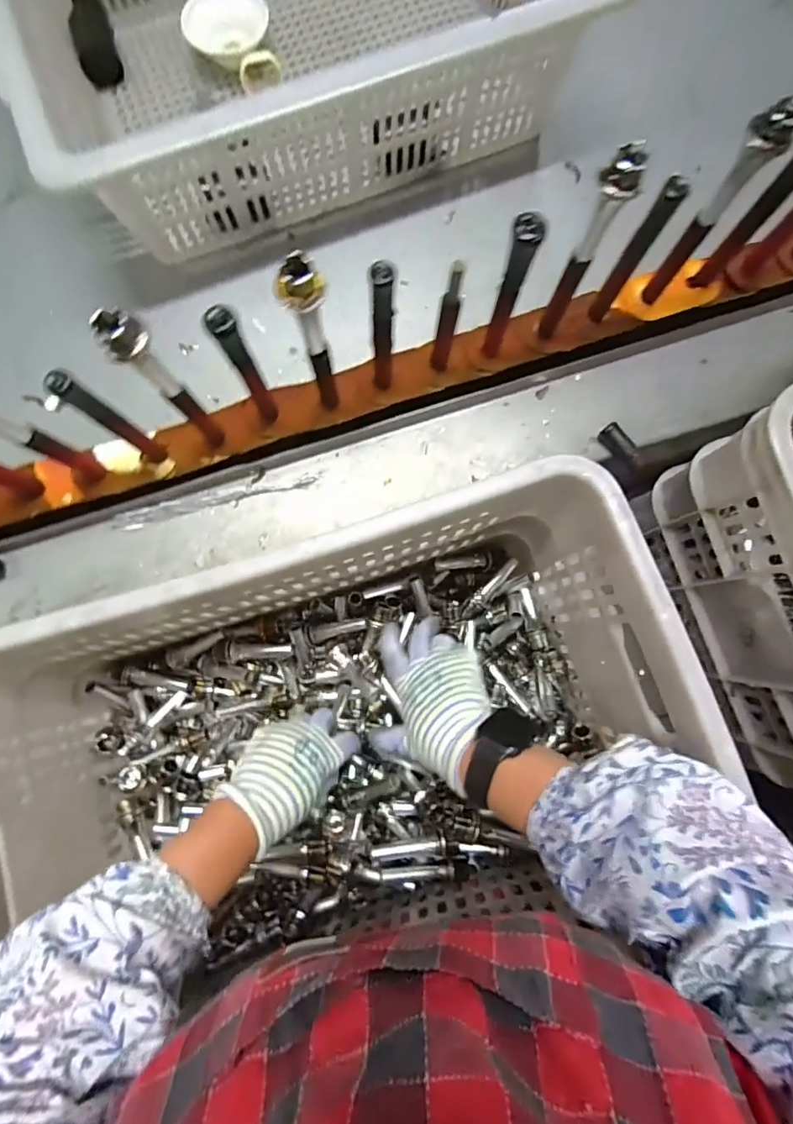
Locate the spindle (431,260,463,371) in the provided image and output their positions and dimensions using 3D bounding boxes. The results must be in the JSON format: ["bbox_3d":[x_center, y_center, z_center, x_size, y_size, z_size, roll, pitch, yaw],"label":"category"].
[{"bbox_3d":[0.039,-0.185,0.402,0.014,0.122,0.012,15,83,2],"label":"spindle"}]

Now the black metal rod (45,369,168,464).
[{"bbox_3d":[-0.210,-0.103,0.382,0.016,0.144,0.015,0,82,0],"label":"black metal rod"}]

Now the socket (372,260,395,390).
[{"bbox_3d":[-0.010,-0.169,0.389,0.015,0.145,0.013,2,82,0],"label":"socket"}]

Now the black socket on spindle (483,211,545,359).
[{"bbox_3d":[0.084,-0.203,0.396,0.018,0.144,0.017,17,83,2],"label":"black socket on spindle"}]

